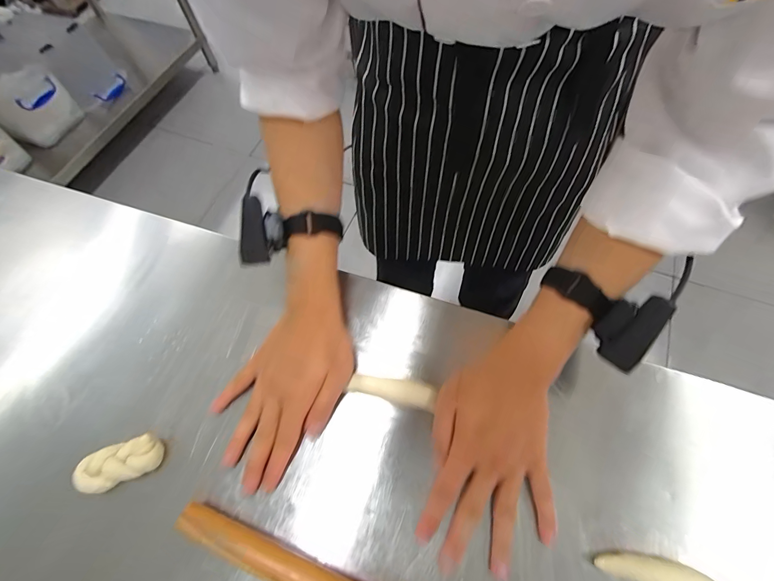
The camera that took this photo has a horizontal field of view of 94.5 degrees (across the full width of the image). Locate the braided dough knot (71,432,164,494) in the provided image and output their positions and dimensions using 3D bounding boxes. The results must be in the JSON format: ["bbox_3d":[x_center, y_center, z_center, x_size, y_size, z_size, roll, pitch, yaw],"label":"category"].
[{"bbox_3d":[-0.257,0.167,0.344,0.074,0.020,0.035,-21,65,-7],"label":"braided dough knot"}]

